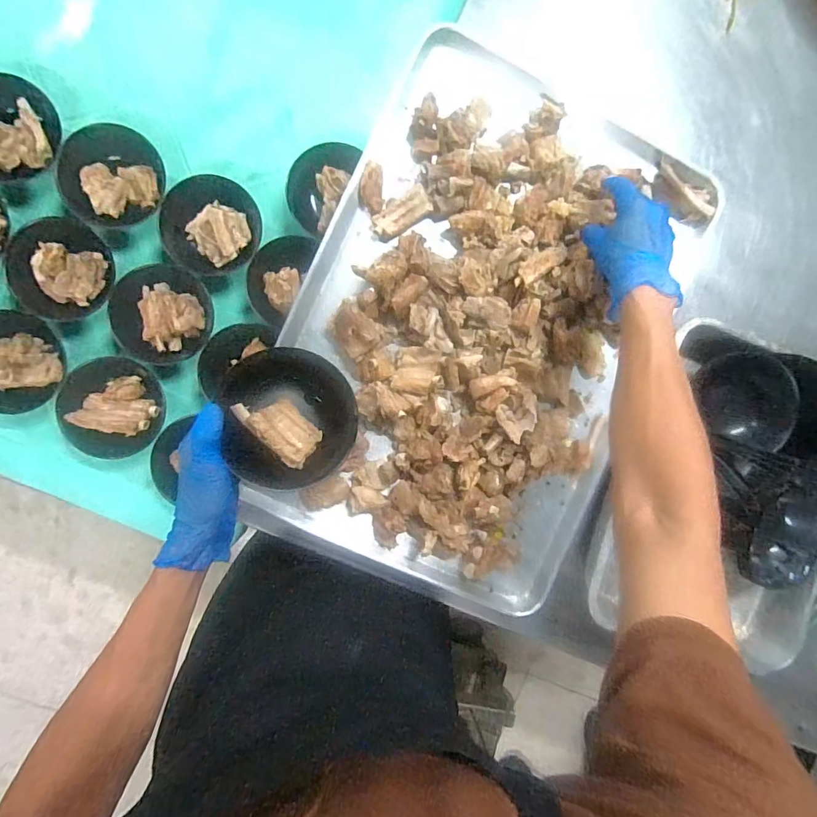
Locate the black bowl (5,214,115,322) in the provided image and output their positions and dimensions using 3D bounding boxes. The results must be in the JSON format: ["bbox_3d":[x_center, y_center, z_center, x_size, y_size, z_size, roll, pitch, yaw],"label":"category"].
[{"bbox_3d":[-0.491,-0.196,0.652,0.134,0.053,0.137,0,94,-7],"label":"black bowl"}]

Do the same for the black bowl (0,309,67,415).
[{"bbox_3d":[-0.557,-0.066,0.649,0.132,0.045,0.143,0,94,-7],"label":"black bowl"}]

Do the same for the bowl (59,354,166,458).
[{"bbox_3d":[-0.429,0.001,0.660,0.142,0.041,0.142,0,94,-7],"label":"bowl"}]

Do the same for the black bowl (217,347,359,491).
[{"bbox_3d":[-0.121,0.008,0.478,0.126,0.058,0.140,-6,94,-7],"label":"black bowl"}]

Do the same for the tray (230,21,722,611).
[{"bbox_3d":[0.097,-0.097,0.596,0.470,0.048,0.691,20,91,-8],"label":"tray"}]

